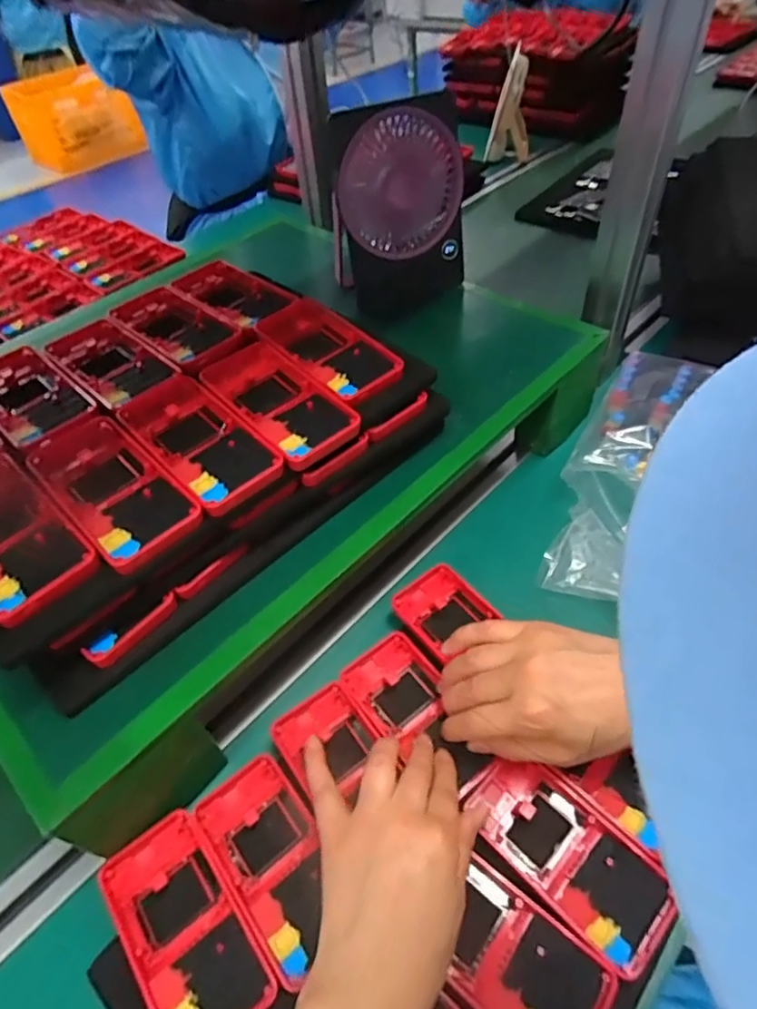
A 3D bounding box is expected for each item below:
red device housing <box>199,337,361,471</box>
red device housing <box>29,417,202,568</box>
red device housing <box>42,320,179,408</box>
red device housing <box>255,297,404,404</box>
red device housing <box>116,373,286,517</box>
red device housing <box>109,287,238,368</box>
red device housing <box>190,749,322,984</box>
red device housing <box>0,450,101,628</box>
[{"bbox_3d":[-0.079,-0.080,0.427,0.065,0.021,0.138,-36,53,-25],"label":"red device housing"},{"bbox_3d":[-0.176,-0.014,0.378,0.063,0.019,0.133,-37,54,-26],"label":"red device housing"},{"bbox_3d":[-0.212,-0.109,0.469,0.060,0.022,0.134,-37,54,-26],"label":"red device housing"},{"bbox_3d":[-0.041,-0.123,0.458,0.063,0.023,0.119,-34,53,-24],"label":"red device housing"},{"bbox_3d":[-0.125,-0.045,0.401,0.062,0.018,0.124,-37,54,-26],"label":"red device housing"},{"bbox_3d":[-0.172,-0.147,0.499,0.062,0.022,0.122,-38,54,-27],"label":"red device housing"},{"bbox_3d":[-0.066,0.220,0.367,0.062,0.014,0.119,-32,52,-23],"label":"red device housing"},{"bbox_3d":[-0.225,0.017,0.353,0.127,0.014,0.062,36,66,24],"label":"red device housing"}]

